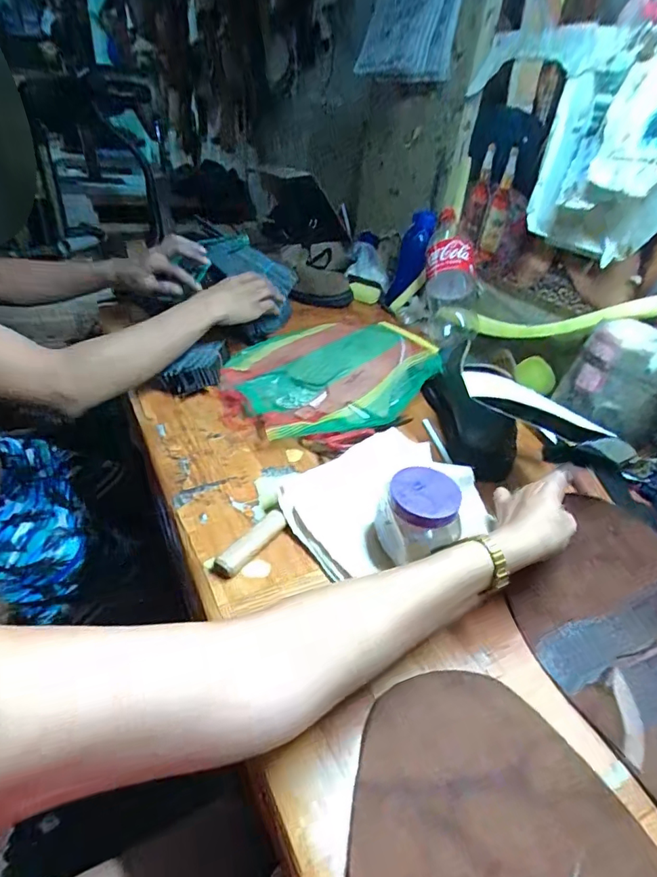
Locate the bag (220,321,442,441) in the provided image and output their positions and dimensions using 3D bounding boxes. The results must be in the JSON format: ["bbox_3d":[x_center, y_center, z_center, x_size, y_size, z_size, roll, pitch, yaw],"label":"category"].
[{"bbox_3d":[-0.005,-0.110,0.786,0.337,0.069,0.288,-18,42,-31],"label":"bag"}]

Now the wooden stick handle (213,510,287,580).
[{"bbox_3d":[-0.078,0.110,0.506,0.022,0.022,0.089,26,40,26],"label":"wooden stick handle"}]

